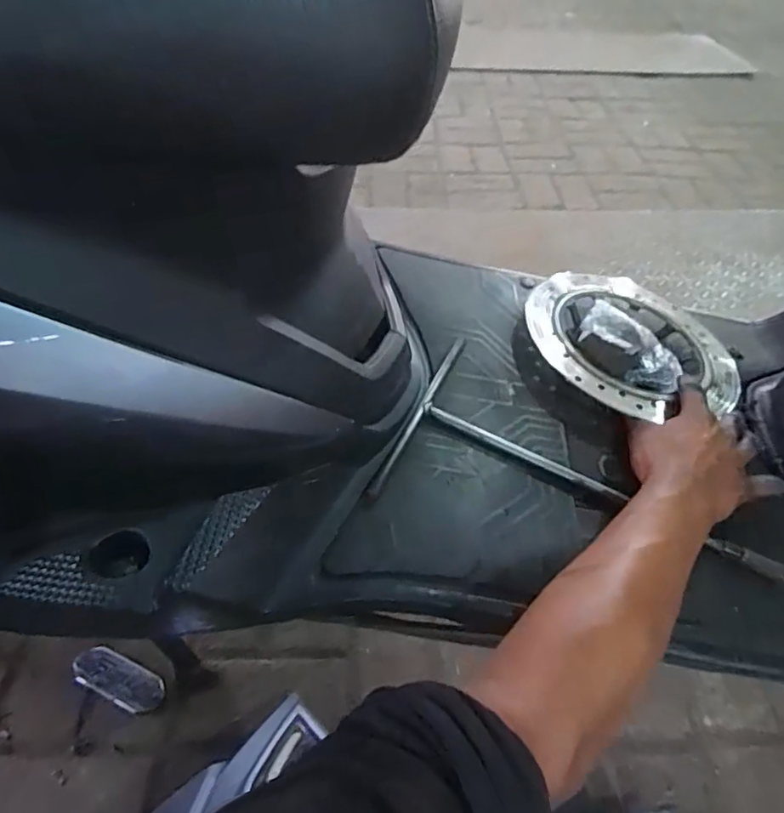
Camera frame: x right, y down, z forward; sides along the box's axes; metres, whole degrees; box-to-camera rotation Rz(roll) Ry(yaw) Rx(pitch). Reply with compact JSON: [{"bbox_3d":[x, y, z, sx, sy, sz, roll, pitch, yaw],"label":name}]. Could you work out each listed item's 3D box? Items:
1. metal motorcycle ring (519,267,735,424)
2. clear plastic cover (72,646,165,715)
[{"bbox_3d":[0.238,-0.067,0.565,0.198,0.035,0.196,0,46,0],"label":"metal motorcycle ring"},{"bbox_3d":[-0.351,0.351,0.724,0.128,0.007,0.049,18,49,16],"label":"clear plastic cover"}]

